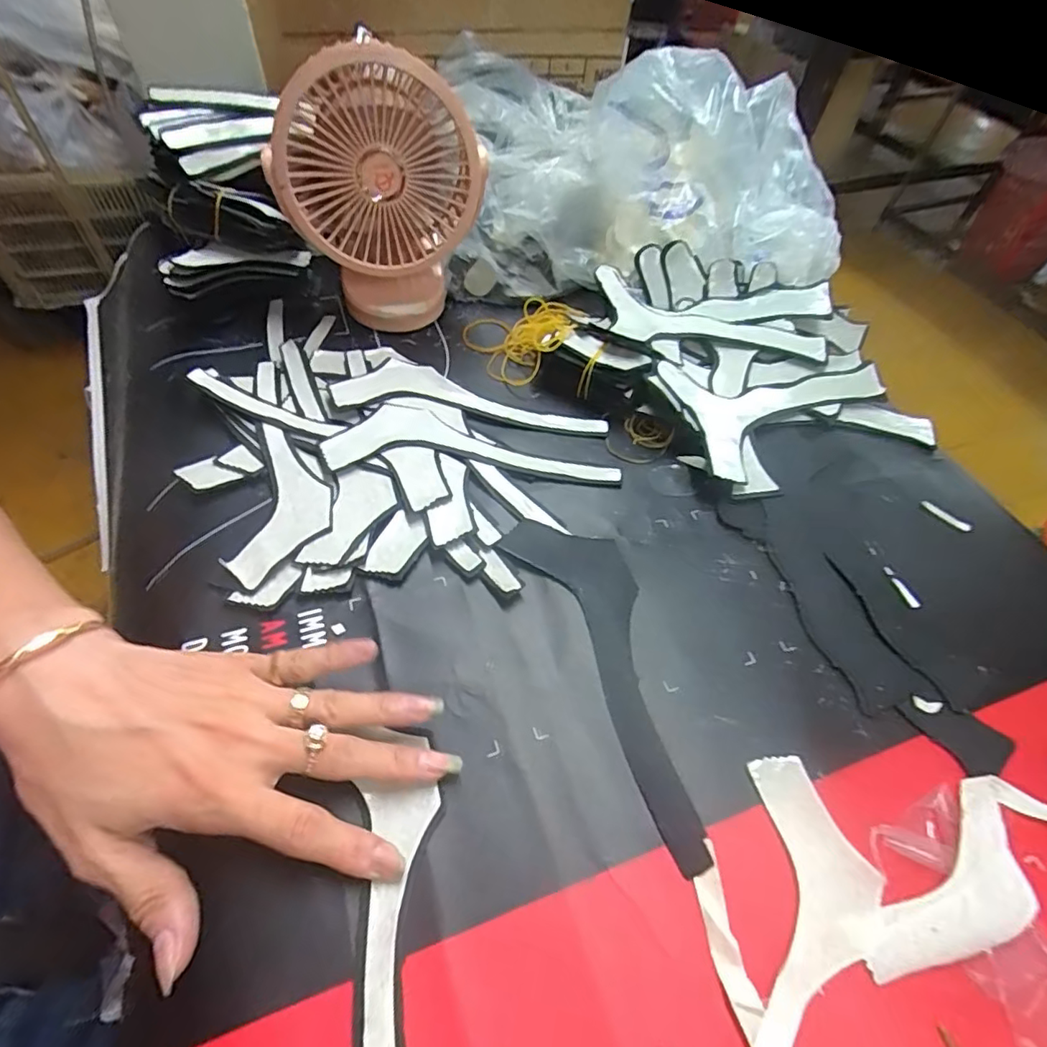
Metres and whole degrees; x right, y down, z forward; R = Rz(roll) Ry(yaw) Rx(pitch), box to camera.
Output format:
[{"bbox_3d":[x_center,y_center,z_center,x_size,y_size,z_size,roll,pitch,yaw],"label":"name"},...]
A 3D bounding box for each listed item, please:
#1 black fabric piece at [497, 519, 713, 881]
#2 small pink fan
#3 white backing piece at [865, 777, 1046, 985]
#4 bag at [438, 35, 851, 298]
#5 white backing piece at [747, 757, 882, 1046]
[{"bbox_3d":[0.053,0.069,0.292,0.060,0.005,0.187,-22,59,-18],"label":"black fabric piece"},{"bbox_3d":[-0.098,-0.227,0.393,0.131,0.161,0.070,-7,55,-9],"label":"small pink fan"},{"bbox_3d":[0.196,0.144,0.237,0.137,0.018,0.039,-28,61,-21],"label":"white backing piece"},{"bbox_3d":[0.103,-0.292,0.485,0.323,0.136,0.210,8,54,2],"label":"bag"},{"bbox_3d":[0.102,0.184,0.208,0.055,0.006,0.181,19,55,9],"label":"white backing piece"}]

